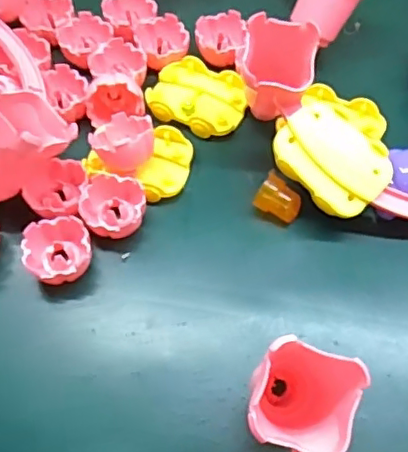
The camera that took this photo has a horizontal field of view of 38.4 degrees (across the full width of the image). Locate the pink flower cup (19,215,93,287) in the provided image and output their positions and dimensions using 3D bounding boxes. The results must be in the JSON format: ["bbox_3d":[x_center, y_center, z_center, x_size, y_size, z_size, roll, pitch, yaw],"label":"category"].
[{"bbox_3d":[-0.108,0.021,0.435,0.047,0.028,0.049,0,60,-1],"label":"pink flower cup"}]

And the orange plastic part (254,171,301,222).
[{"bbox_3d":[0.058,-0.020,0.456,0.032,0.028,0.022,31,65,16],"label":"orange plastic part"}]

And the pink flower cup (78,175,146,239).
[{"bbox_3d":[-0.070,-0.013,0.455,0.048,0.023,0.053,-10,61,-6],"label":"pink flower cup"}]

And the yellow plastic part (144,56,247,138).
[{"bbox_3d":[-0.006,-0.116,0.518,0.085,0.015,0.071,21,62,11],"label":"yellow plastic part"}]

